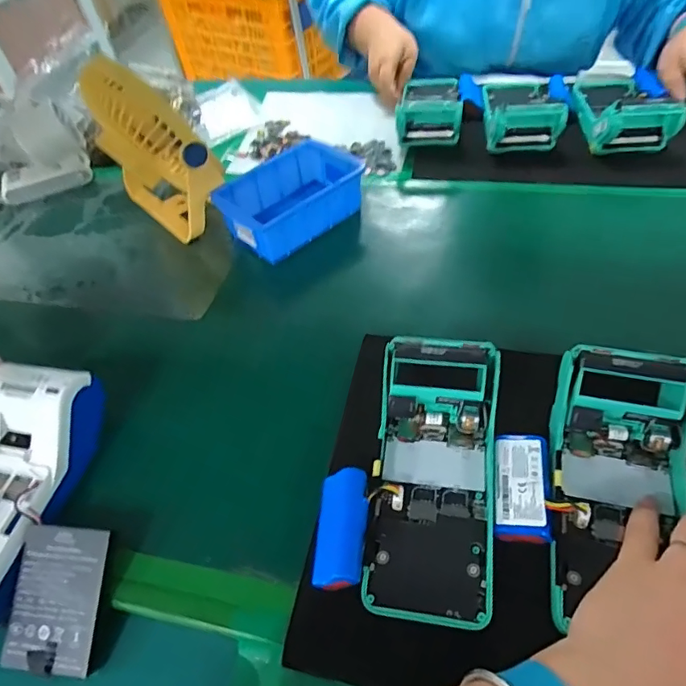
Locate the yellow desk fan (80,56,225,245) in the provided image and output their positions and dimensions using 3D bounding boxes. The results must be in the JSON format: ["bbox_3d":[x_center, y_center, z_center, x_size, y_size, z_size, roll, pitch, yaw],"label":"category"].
[{"bbox_3d":[-0.199,-0.206,0.535,0.082,0.164,0.142,-32,55,-20],"label":"yellow desk fan"}]

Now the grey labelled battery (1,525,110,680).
[{"bbox_3d":[-0.180,0.161,0.314,0.056,0.009,0.083,3,74,6],"label":"grey labelled battery"}]

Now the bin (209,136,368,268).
[{"bbox_3d":[-0.055,-0.155,0.550,0.147,0.056,0.097,-37,56,-23],"label":"bin"}]

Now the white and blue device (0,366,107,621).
[{"bbox_3d":[-0.242,0.104,0.342,0.088,0.056,0.180,3,51,8],"label":"white and blue device"}]

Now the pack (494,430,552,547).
[{"bbox_3d":[0.114,0.091,0.319,0.032,0.012,0.068,-2,49,21],"label":"pack"}]

